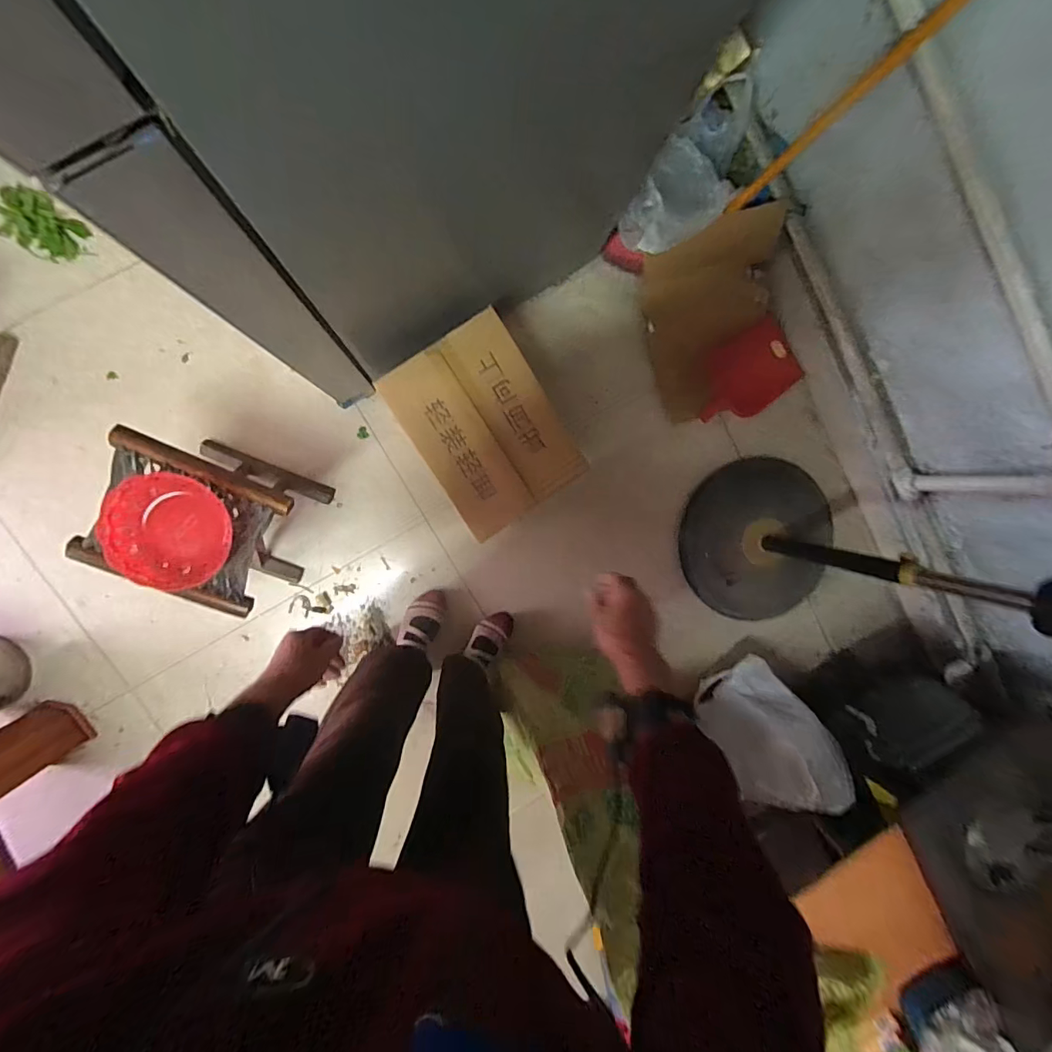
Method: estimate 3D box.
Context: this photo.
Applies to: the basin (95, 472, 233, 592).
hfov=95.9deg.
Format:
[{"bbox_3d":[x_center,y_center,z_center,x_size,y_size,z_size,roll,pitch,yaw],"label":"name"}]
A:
[{"bbox_3d":[-0.606,0.003,0.804,0.197,0.061,0.179,44,89,-9],"label":"basin"}]

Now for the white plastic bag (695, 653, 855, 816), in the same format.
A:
[{"bbox_3d":[0.564,0.500,1.094,0.223,0.272,0.267,-32,99,-4],"label":"white plastic bag"}]

